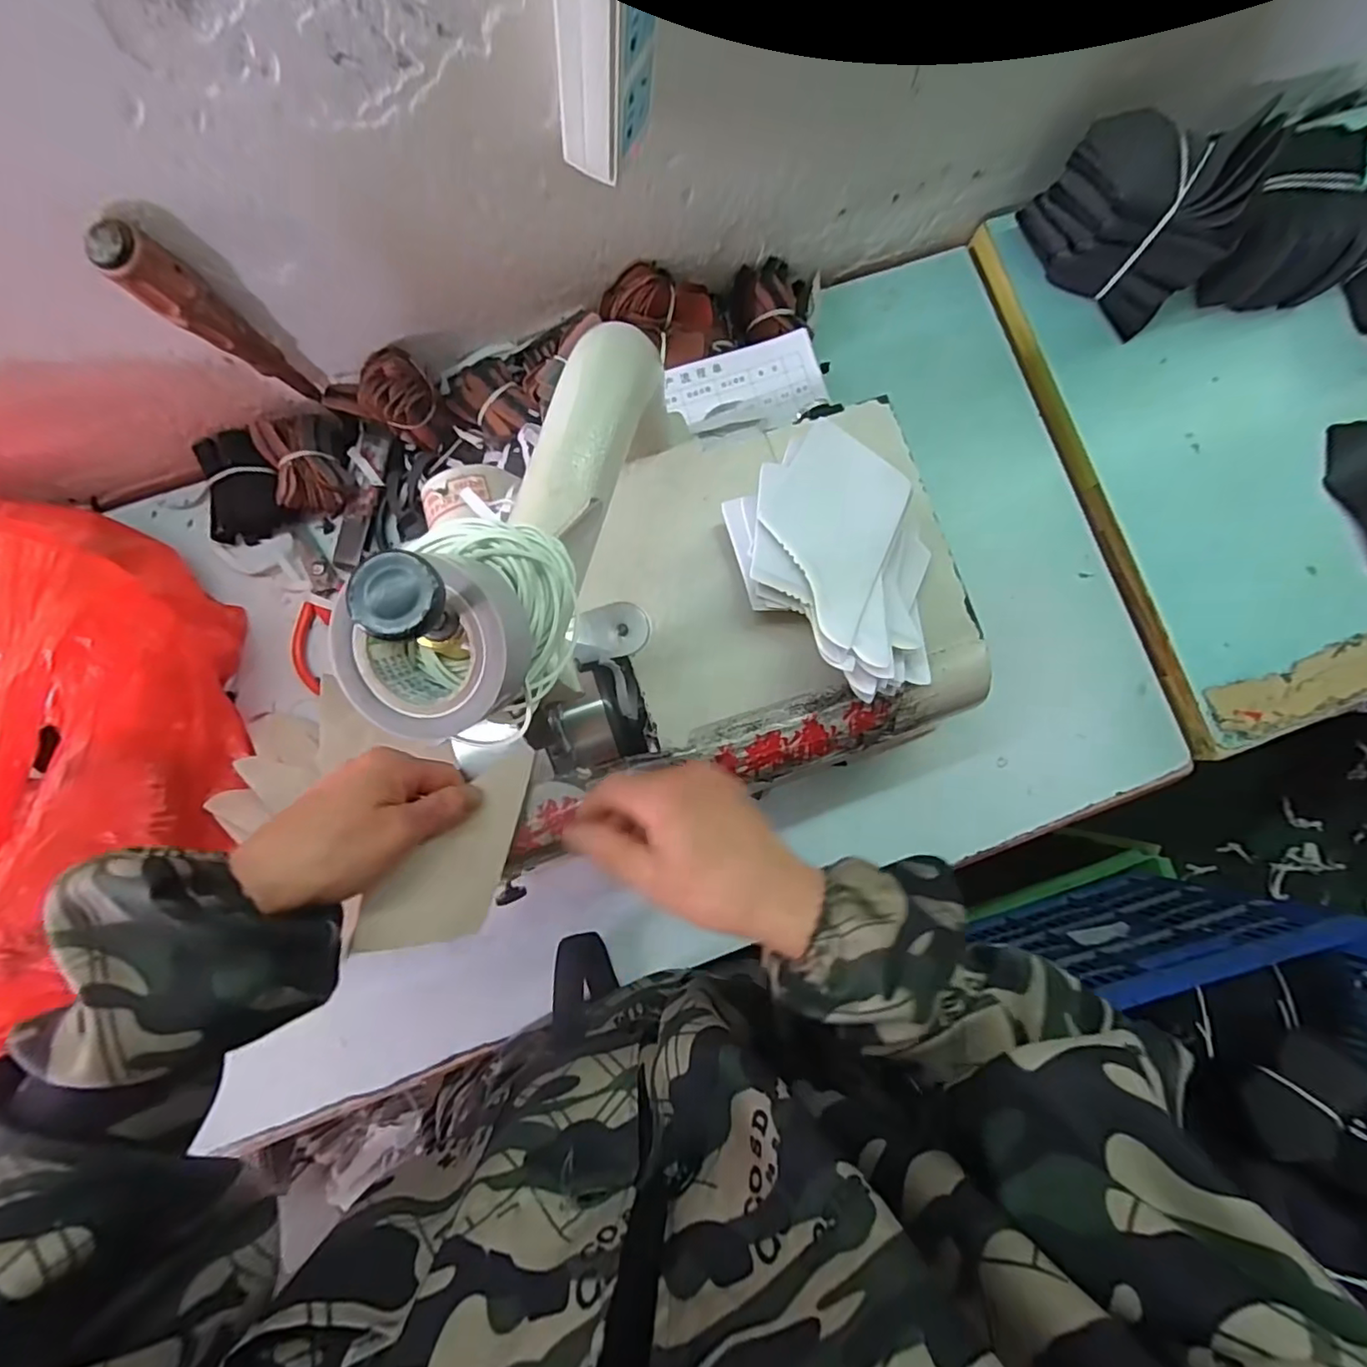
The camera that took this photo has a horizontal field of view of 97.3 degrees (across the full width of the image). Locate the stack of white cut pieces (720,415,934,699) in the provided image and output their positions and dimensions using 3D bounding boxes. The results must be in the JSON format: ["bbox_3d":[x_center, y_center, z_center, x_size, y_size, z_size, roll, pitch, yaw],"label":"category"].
[{"bbox_3d":[0.098,-0.068,0.363,0.149,0.054,0.099,45,84,1],"label":"stack of white cut pieces"}]

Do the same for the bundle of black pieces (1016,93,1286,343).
[{"bbox_3d":[0.377,-0.392,0.503,0.150,0.147,0.073,41,84,3],"label":"bundle of black pieces"}]

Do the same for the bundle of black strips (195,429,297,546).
[{"bbox_3d":[-0.364,-0.162,0.498,0.061,0.024,0.083,-12,86,-4],"label":"bundle of black strips"}]

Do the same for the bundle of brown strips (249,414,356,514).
[{"bbox_3d":[-0.311,-0.180,0.494,0.055,0.030,0.084,-19,87,-5],"label":"bundle of brown strips"}]

